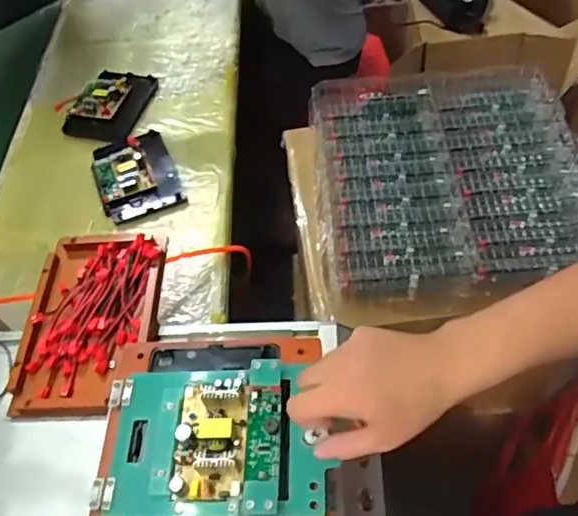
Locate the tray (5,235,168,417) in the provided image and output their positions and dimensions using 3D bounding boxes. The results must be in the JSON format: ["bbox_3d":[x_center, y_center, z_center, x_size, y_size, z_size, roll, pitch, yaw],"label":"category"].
[{"bbox_3d":[-0.226,0.066,0.643,0.143,0.026,0.230,0,56,3],"label":"tray"}]

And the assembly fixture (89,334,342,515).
[{"bbox_3d":[-0.065,0.156,0.493,0.199,0.037,0.202,0,56,3],"label":"assembly fixture"}]

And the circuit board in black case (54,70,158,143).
[{"bbox_3d":[-0.345,-0.305,1.078,0.134,0.048,0.180,15,58,13],"label":"circuit board in black case"}]

